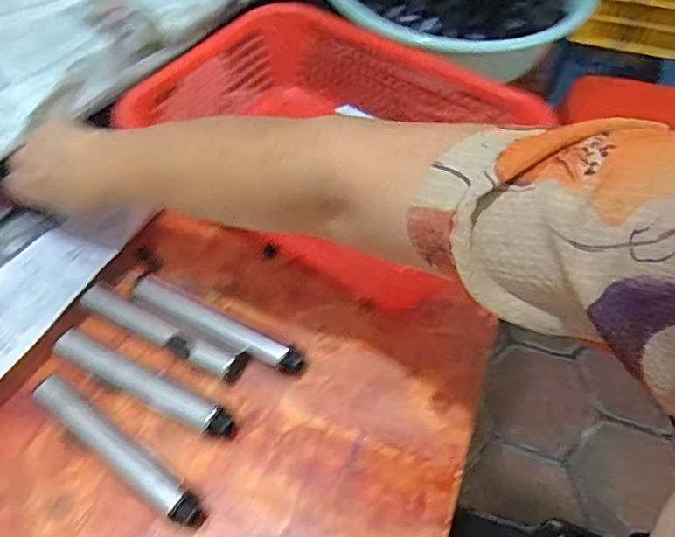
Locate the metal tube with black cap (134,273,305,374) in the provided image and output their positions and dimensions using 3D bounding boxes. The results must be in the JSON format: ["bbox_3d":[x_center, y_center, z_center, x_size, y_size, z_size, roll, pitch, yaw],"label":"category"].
[{"bbox_3d":[-0.099,0.046,0.451,0.155,0.016,0.022,25,57,14],"label":"metal tube with black cap"}]

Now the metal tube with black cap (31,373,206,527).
[{"bbox_3d":[-0.156,0.128,0.393,0.155,0.017,0.022,32,59,18],"label":"metal tube with black cap"}]

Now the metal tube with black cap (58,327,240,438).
[{"bbox_3d":[-0.146,0.087,0.420,0.151,0.016,0.023,23,57,13],"label":"metal tube with black cap"}]

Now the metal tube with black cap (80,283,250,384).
[{"bbox_3d":[-0.142,0.048,0.443,0.150,0.016,0.023,22,57,12],"label":"metal tube with black cap"}]

